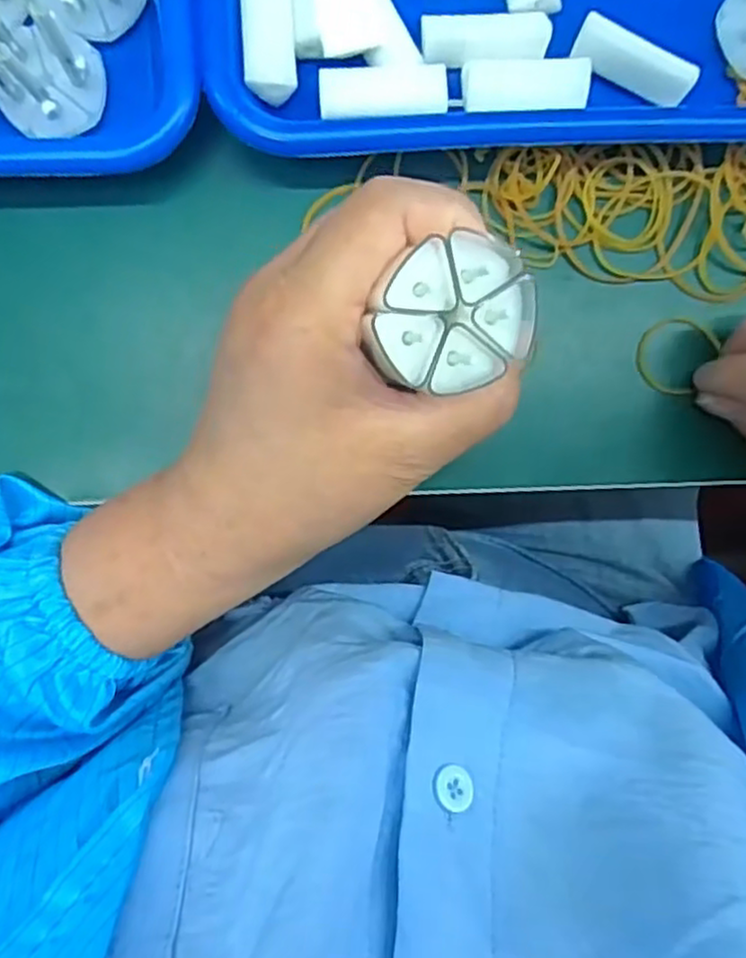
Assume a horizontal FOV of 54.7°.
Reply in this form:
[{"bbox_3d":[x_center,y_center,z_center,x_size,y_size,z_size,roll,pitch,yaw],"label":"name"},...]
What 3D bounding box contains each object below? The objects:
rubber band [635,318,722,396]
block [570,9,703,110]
[{"bbox_3d":[0.120,-0.050,0.288,0.027,0.007,0.032,32,89,-4],"label":"rubber band"},{"bbox_3d":[0.097,-0.155,0.269,0.045,0.009,0.017,29,90,-4],"label":"block"}]

